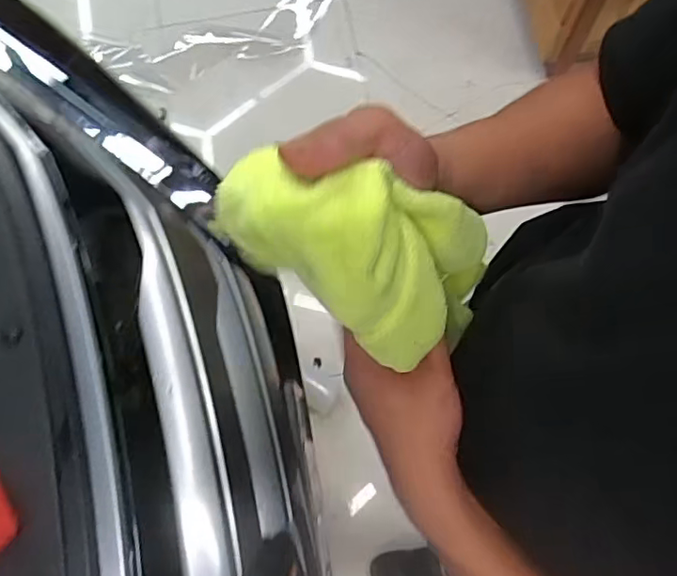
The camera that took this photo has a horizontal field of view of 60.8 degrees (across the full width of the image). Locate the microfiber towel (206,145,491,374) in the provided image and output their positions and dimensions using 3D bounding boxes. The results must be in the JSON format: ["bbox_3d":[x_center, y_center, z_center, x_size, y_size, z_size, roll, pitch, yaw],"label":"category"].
[{"bbox_3d":[0.014,-0.015,0.306,0.159,0.071,0.077,24,69,-37],"label":"microfiber towel"}]

